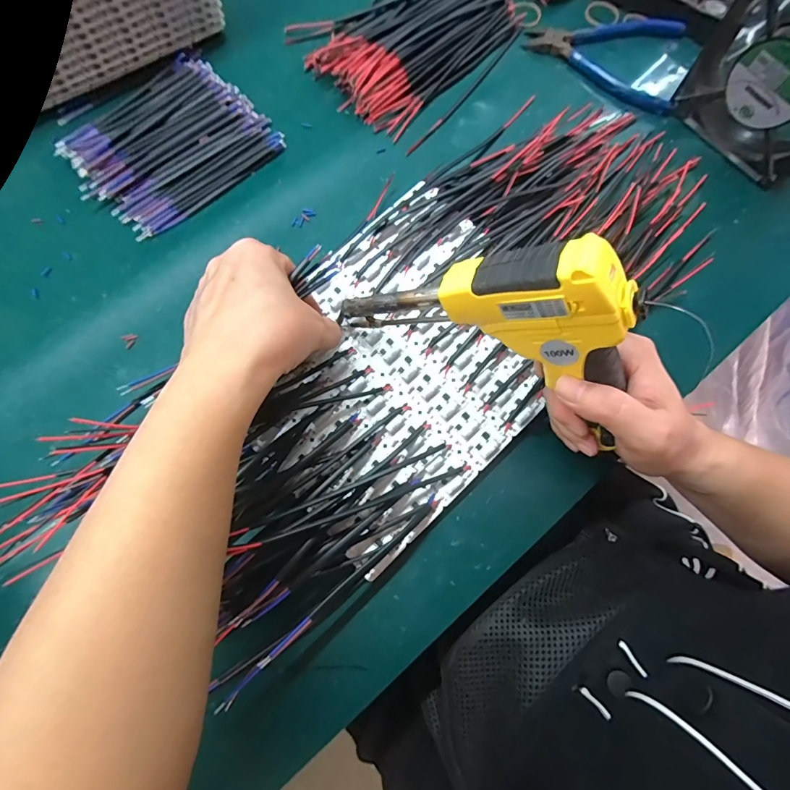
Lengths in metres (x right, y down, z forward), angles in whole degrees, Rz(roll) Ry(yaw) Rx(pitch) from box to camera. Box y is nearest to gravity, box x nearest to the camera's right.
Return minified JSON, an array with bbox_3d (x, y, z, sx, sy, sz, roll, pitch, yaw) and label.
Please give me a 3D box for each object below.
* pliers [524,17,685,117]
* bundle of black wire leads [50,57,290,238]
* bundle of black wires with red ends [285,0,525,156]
[{"bbox_3d":[0.208,-0.335,0.400,0.149,0.013,0.106,28,77,7],"label":"pliers"},{"bbox_3d":[-0.199,-0.225,0.364,0.157,0.020,0.137,-42,79,-11],"label":"bundle of black wire leads"},{"bbox_3d":[0.015,-0.348,0.398,0.175,0.020,0.202,44,79,10],"label":"bundle of black wires with red ends"}]

